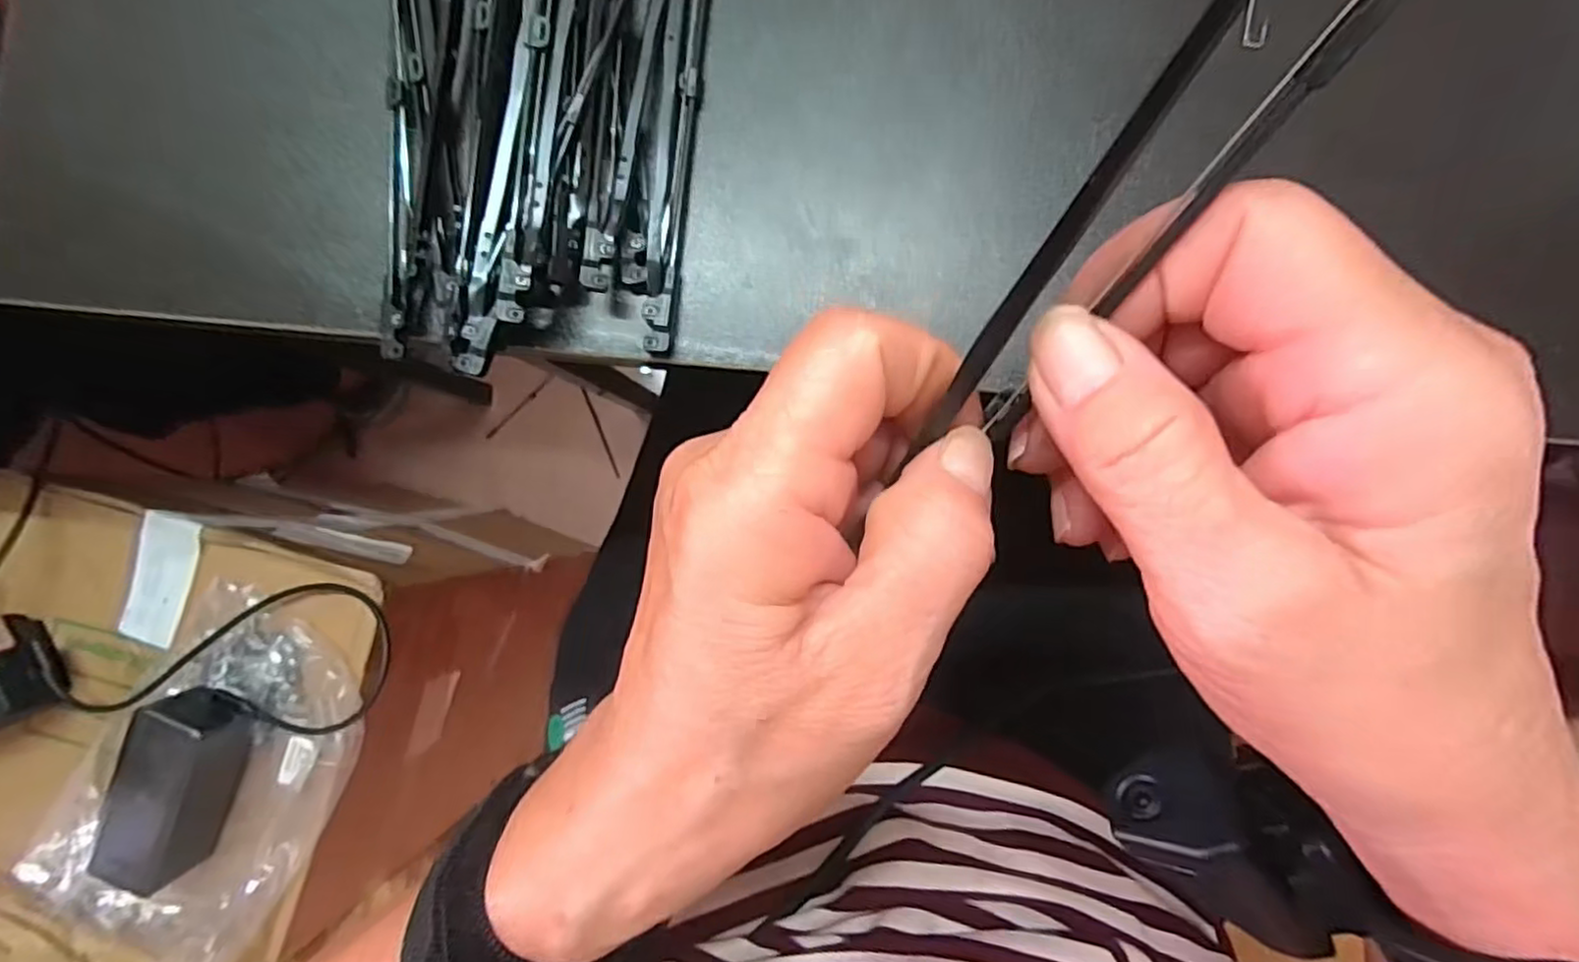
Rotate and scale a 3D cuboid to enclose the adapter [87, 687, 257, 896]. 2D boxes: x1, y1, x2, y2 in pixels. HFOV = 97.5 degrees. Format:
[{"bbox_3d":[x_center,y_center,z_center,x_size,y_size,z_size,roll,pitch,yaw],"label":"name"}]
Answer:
[{"bbox_3d":[-0.439,0.220,0.495,0.054,0.052,0.138,22,90,4],"label":"adapter"}]

